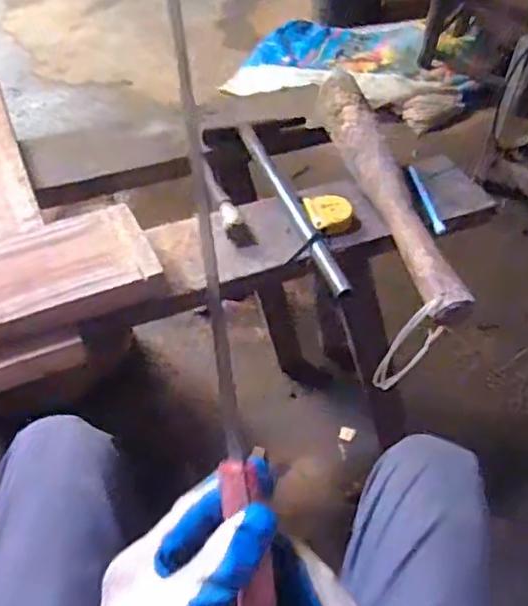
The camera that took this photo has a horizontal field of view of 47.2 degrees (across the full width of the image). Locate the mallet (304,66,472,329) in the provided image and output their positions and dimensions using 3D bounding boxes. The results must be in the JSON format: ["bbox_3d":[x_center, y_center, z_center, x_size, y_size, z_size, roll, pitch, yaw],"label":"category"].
[{"bbox_3d":[0.151,-0.161,0.771,0.061,0.057,0.467,-12,47,-7],"label":"mallet"}]

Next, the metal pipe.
[{"bbox_3d":[0.030,-0.141,0.798,0.022,0.021,0.400,-14,47,-9],"label":"metal pipe"}]

